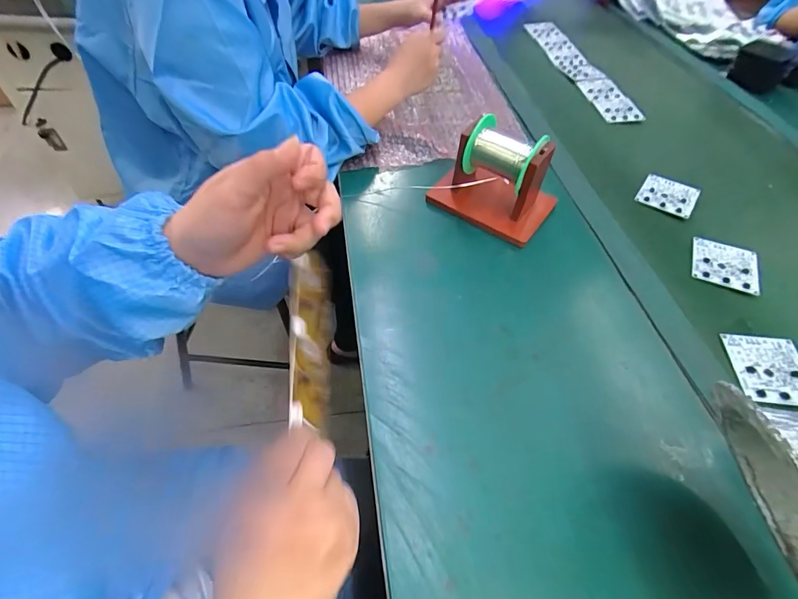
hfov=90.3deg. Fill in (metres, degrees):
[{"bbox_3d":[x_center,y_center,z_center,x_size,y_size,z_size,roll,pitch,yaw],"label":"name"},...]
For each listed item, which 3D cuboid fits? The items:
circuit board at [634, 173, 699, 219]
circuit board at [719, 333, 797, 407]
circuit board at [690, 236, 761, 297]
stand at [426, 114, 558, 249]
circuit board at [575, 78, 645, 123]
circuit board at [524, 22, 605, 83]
[{"bbox_3d":[0.365,-0.142,0.538,0.068,0.007,0.071,31,56,17],"label":"circuit board"},{"bbox_3d":[0.357,0.067,0.382,0.071,0.005,0.075,6,52,-1],"label":"circuit board"},{"bbox_3d":[0.383,-0.041,0.466,0.070,0.007,0.073,23,54,12],"label":"circuit board"},{"bbox_3d":[0.116,-0.144,0.462,0.133,0.094,0.092,30,56,17],"label":"stand"},{"bbox_3d":[0.369,-0.355,0.703,0.070,0.008,0.139,-6,53,-10],"label":"circuit board"},{"bbox_3d":[0.335,-0.509,0.813,0.071,0.007,0.252,-10,56,-6],"label":"circuit board"}]

